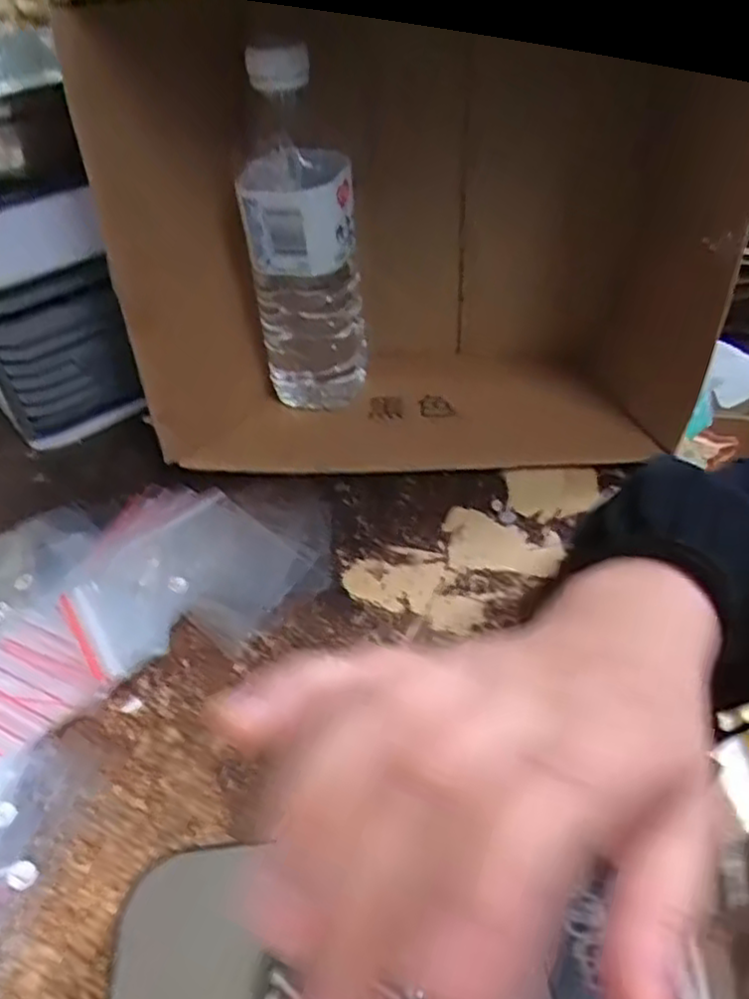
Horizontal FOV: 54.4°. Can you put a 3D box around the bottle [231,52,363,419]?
[{"bbox_3d":[-0.042,-0.151,0.446,0.063,0.210,0.058,10,46,13],"label":"bottle"}]

